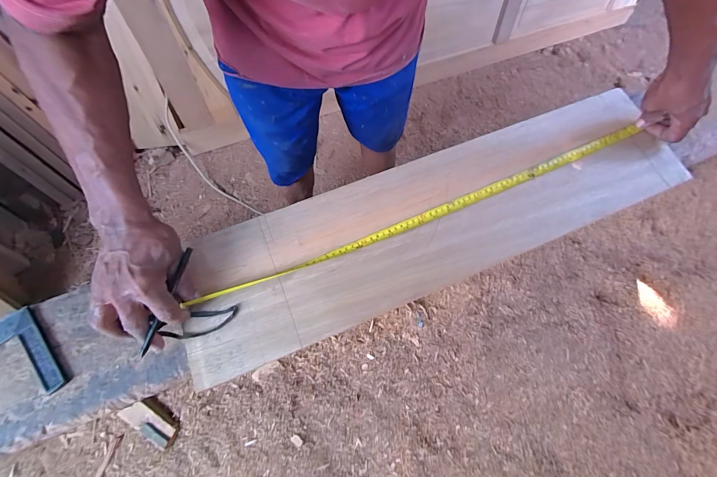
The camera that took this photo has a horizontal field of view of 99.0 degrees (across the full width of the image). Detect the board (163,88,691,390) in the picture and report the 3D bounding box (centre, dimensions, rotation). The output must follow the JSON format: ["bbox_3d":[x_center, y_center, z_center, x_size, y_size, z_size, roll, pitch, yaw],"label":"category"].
[{"bbox_3d":[0.131,-0.037,0.470,0.777,0.027,0.206,-22,71,-9],"label":"board"}]

